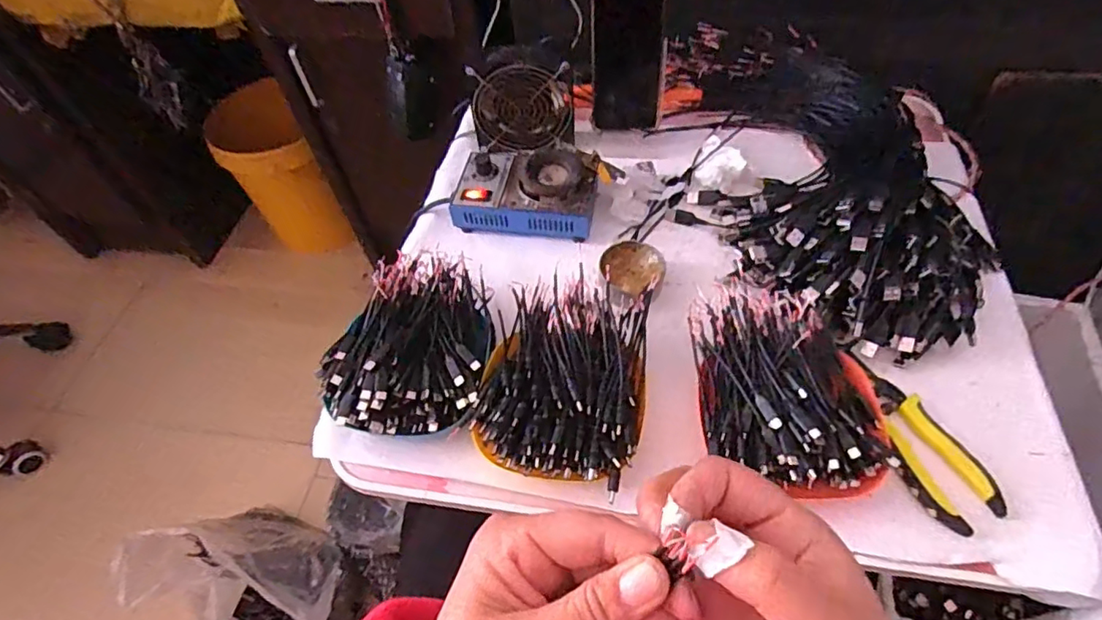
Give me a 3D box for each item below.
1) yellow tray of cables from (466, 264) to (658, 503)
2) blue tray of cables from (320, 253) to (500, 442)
[{"bbox_3d":[0.013,0.053,0.496,0.132,0.057,0.180,6,56,10],"label":"yellow tray of cables"},{"bbox_3d":[-0.121,0.027,0.529,0.138,0.059,0.180,5,55,9],"label":"blue tray of cables"}]

